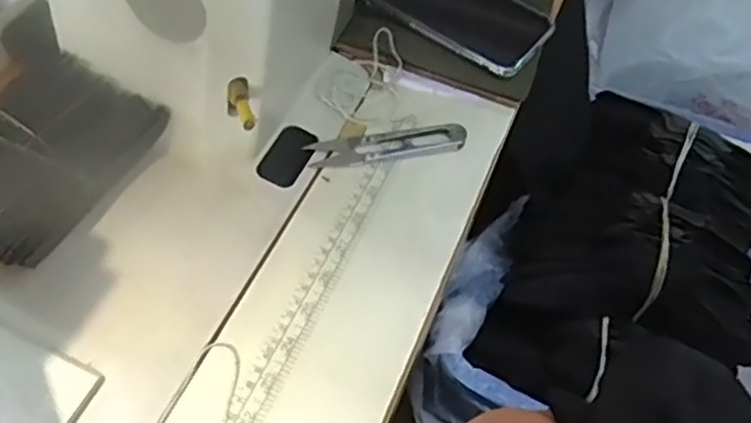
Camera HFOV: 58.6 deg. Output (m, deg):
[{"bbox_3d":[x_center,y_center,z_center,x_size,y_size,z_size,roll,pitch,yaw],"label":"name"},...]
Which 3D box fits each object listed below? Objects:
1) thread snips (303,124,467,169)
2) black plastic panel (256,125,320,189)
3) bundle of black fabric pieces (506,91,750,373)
[{"bbox_3d":[0.009,-0.048,0.489,0.114,0.009,0.026,-5,55,-8],"label":"thread snips"},{"bbox_3d":[-0.063,-0.040,0.482,0.029,0.004,0.054,21,55,11],"label":"black plastic panel"},{"bbox_3d":[0.263,0.003,0.623,0.230,0.071,0.242,20,55,10],"label":"bundle of black fabric pieces"}]

